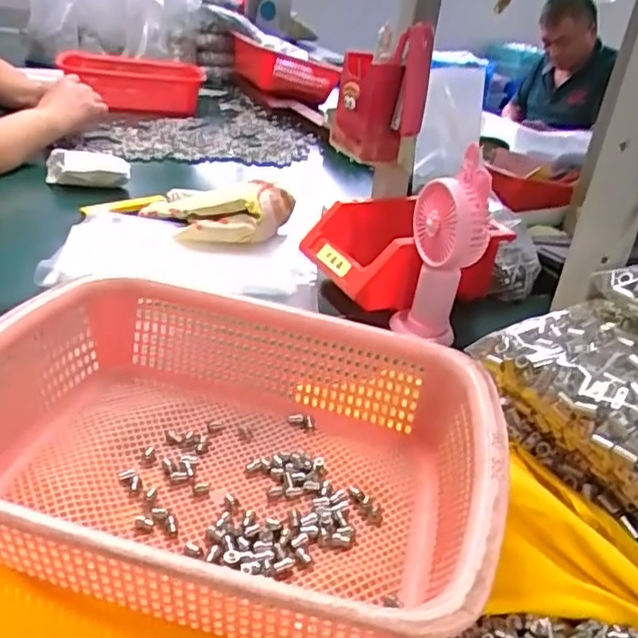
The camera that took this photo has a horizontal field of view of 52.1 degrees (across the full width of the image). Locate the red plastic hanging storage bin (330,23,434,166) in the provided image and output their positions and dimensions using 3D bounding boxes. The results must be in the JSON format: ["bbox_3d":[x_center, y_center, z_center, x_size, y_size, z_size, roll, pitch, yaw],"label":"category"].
[{"bbox_3d":[0.062,-0.228,0.670,0.091,0.126,0.044,8,29,1],"label":"red plastic hanging storage bin"}]

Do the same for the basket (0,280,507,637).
[{"bbox_3d":[-0.052,0.074,0.369,0.293,0.075,0.219,13,31,11],"label":"basket"}]

